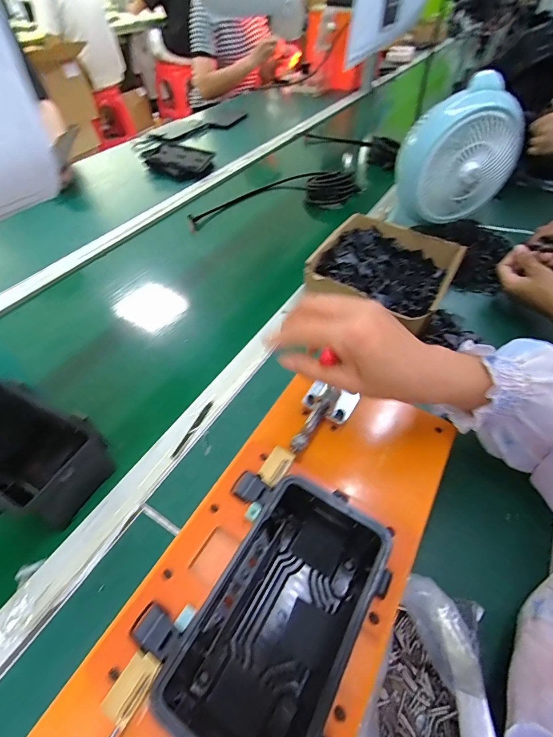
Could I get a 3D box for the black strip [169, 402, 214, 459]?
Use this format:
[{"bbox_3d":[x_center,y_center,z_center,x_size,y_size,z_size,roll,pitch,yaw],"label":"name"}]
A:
[{"bbox_3d":[-0.107,0.077,0.451,0.009,0.006,0.090,20,54,16],"label":"black strip"}]

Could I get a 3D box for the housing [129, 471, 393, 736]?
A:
[{"bbox_3d":[-0.006,0.185,0.276,0.139,0.081,0.177,26,56,20],"label":"housing"}]

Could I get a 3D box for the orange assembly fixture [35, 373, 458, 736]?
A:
[{"bbox_3d":[-0.001,0.186,0.270,0.179,0.081,0.449,27,56,21],"label":"orange assembly fixture"}]

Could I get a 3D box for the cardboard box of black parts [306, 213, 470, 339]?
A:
[{"bbox_3d":[0.186,-0.170,0.603,0.214,0.063,0.226,24,55,18],"label":"cardboard box of black parts"}]

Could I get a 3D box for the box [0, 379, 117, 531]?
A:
[{"bbox_3d":[-0.281,0.092,0.391,0.172,0.081,0.103,22,54,17],"label":"box"}]

